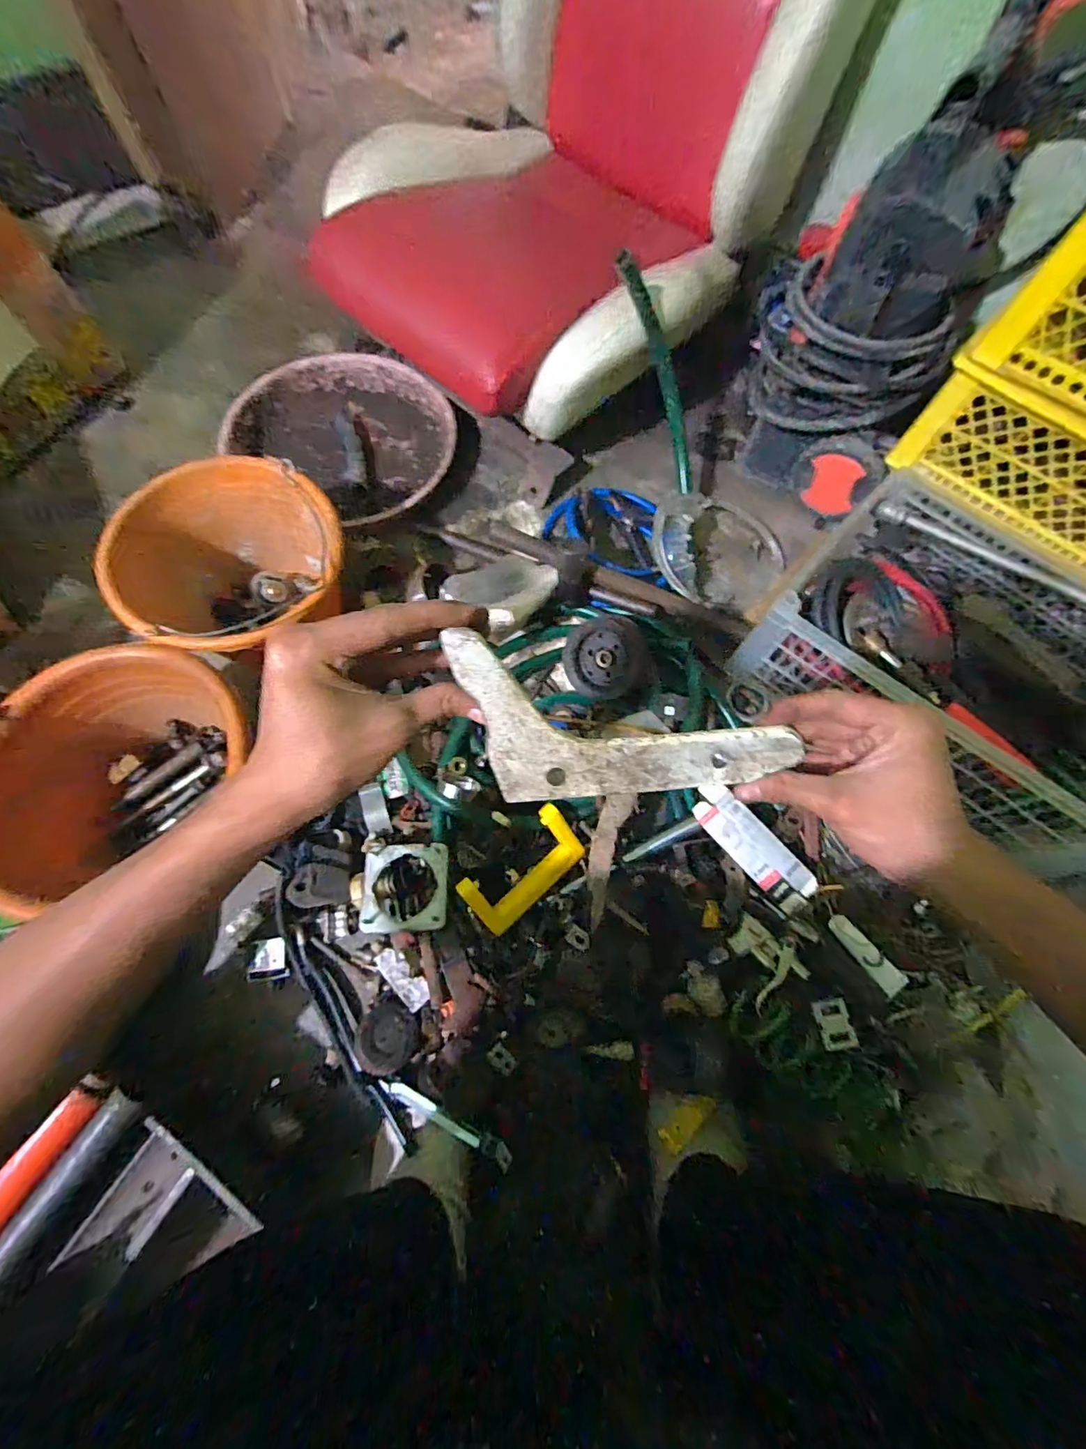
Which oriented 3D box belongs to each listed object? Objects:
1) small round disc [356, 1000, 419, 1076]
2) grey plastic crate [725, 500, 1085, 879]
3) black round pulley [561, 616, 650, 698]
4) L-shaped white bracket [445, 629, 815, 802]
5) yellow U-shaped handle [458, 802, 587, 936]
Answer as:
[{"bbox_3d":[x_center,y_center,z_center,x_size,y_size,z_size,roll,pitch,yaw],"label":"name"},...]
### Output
[{"bbox_3d":[-0.161,0.322,0.518,0.065,0.029,0.059,-43,77,-15],"label":"small round disc"},{"bbox_3d":[0.504,-0.092,0.614,0.402,0.131,0.332,38,73,10],"label":"grey plastic crate"},{"bbox_3d":[0.085,-0.086,0.661,0.103,0.043,0.103,12,102,17],"label":"black round pulley"},{"bbox_3d":[0.040,0.016,0.280,0.200,0.004,0.076,15,106,-11],"label":"L-shaped white bracket"},{"bbox_3d":[-0.020,0.155,0.545,0.133,0.015,0.075,-40,106,-15],"label":"yellow U-shaped handle"}]

